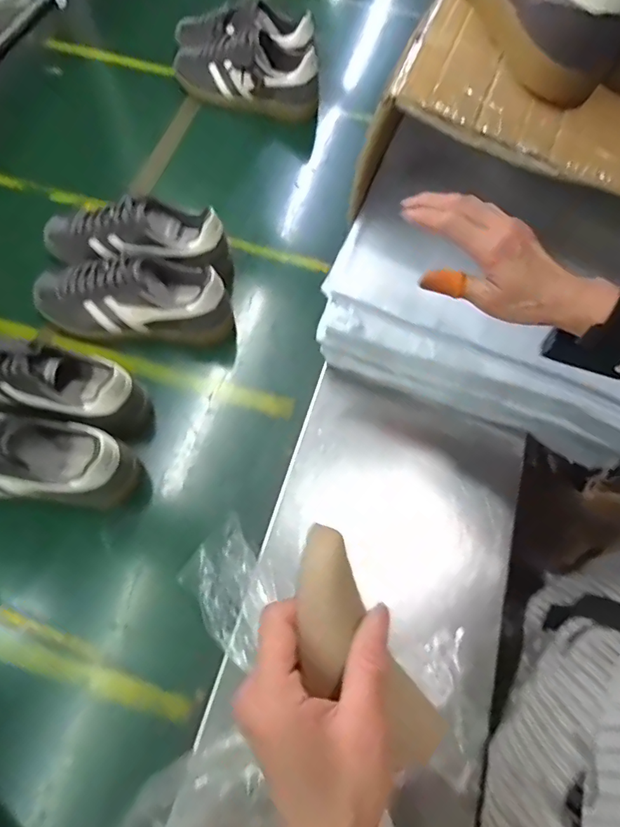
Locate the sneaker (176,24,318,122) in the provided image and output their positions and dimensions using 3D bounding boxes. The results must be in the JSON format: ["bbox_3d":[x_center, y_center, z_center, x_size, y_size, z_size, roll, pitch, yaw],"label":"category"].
[{"bbox_3d":[-0.110,-0.592,0.822,0.262,0.099,0.095,13,68,4],"label":"sneaker"}]

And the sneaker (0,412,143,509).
[{"bbox_3d":[-0.338,0.047,0.534,0.236,0.108,0.085,7,68,2],"label":"sneaker"}]

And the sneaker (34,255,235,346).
[{"bbox_3d":[-0.240,-0.152,0.631,0.264,0.095,0.082,2,68,0],"label":"sneaker"}]

